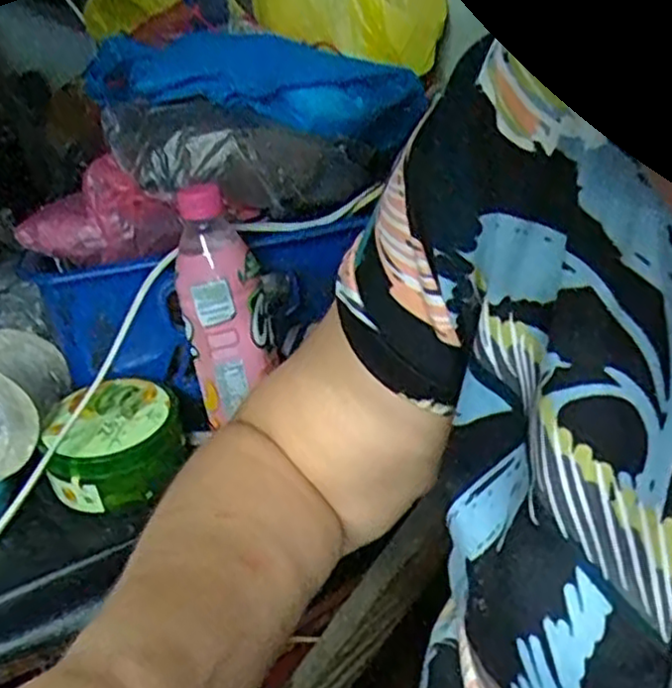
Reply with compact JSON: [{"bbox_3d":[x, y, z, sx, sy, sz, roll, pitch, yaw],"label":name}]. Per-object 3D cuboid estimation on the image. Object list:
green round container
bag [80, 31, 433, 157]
[{"bbox_3d":[-0.169,0.078,0.562,0.100,0.070,0.091,-15,26,-18],"label":"green round container"},{"bbox_3d":[-0.080,-0.213,0.613,0.285,0.094,0.093,2,26,18],"label":"bag"}]

